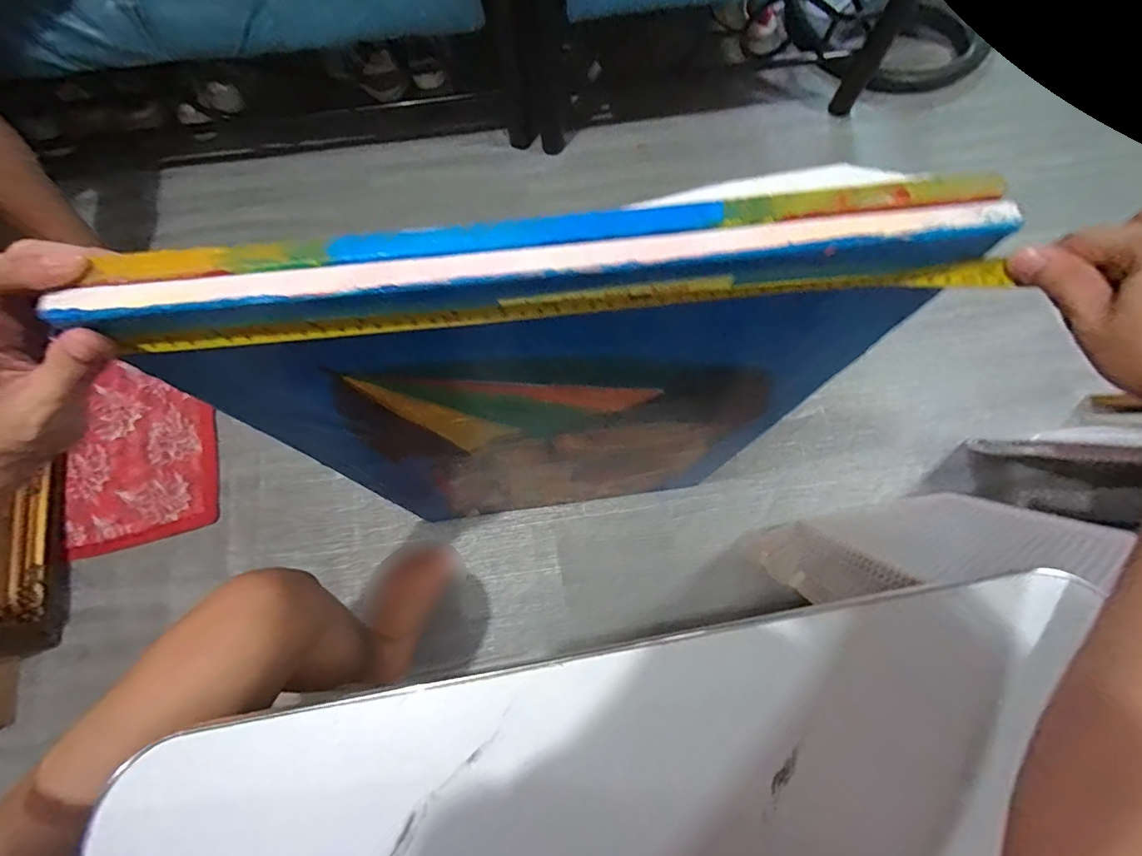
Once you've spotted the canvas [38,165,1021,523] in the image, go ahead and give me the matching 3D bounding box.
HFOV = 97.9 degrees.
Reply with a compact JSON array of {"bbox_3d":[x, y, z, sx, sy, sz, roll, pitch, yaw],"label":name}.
[{"bbox_3d":[-0.008,0.014,0.570,0.473,0.681,0.040,-6,72,-2],"label":"canvas"}]

